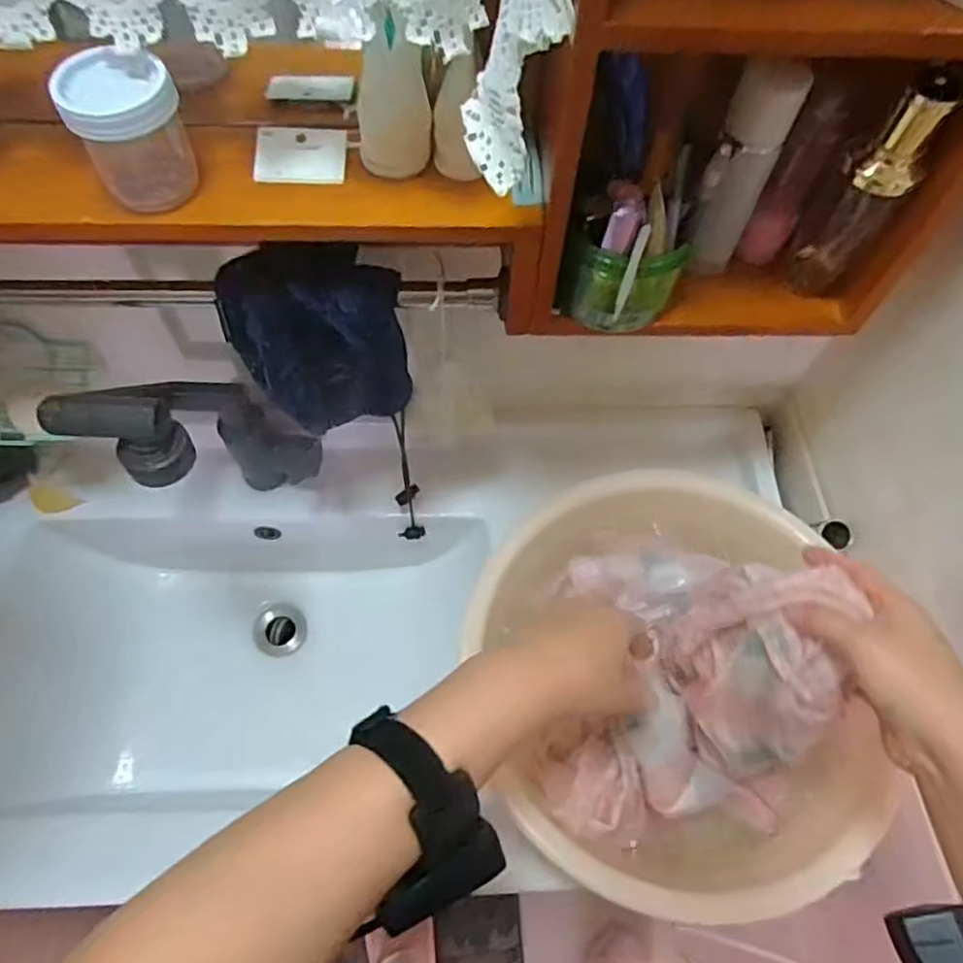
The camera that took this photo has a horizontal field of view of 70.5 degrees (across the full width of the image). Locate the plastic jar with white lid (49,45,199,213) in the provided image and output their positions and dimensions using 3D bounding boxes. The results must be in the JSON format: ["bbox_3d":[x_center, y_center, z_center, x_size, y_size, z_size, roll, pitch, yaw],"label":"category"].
[{"bbox_3d":[-0.190,-0.189,0.375,0.055,0.069,0.050,1,62,-2],"label":"plastic jar with white lid"}]

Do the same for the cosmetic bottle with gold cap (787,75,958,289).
[{"bbox_3d":[0.246,-0.182,0.436,0.036,0.163,0.043,31,66,14],"label":"cosmetic bottle with gold cap"}]

